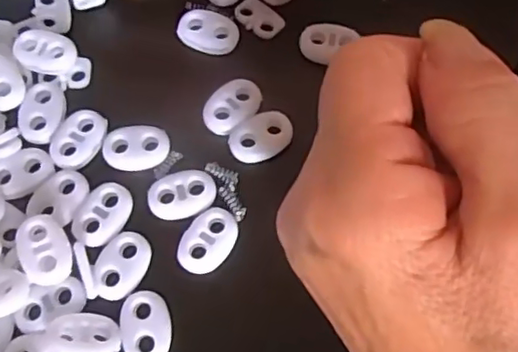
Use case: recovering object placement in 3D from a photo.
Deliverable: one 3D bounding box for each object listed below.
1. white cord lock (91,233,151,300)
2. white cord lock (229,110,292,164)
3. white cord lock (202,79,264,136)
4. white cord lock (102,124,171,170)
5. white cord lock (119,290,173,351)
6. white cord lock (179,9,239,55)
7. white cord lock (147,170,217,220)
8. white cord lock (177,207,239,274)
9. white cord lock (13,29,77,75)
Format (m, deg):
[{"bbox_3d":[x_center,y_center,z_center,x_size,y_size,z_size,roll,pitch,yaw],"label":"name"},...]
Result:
[{"bbox_3d":[-0.044,0.029,0.203,0.015,0.004,0.022,23,72,7],"label":"white cord lock"},{"bbox_3d":[0.001,-0.014,0.217,0.023,0.004,0.015,-26,73,-9],"label":"white cord lock"},{"bbox_3d":[-0.010,-0.026,0.221,0.015,0.004,0.023,42,75,12],"label":"white cord lock"},{"bbox_3d":[-0.042,-0.010,0.215,0.022,0.004,0.015,-2,71,-2],"label":"white cord lock"},{"bbox_3d":[-0.035,0.047,0.196,0.016,0.004,0.022,-13,71,-5],"label":"white cord lock"},{"bbox_3d":[-0.018,-0.054,0.233,0.022,0.004,0.015,20,72,6],"label":"white cord lock"},{"bbox_3d":[-0.026,0.006,0.210,0.022,0.004,0.015,-7,71,-3],"label":"white cord lock"},{"bbox_3d":[-0.016,0.020,0.204,0.015,0.004,0.023,29,73,9],"label":"white cord lock"},{"bbox_3d":[-0.077,-0.045,0.228,0.020,0.006,0.015,19,72,6],"label":"white cord lock"}]

